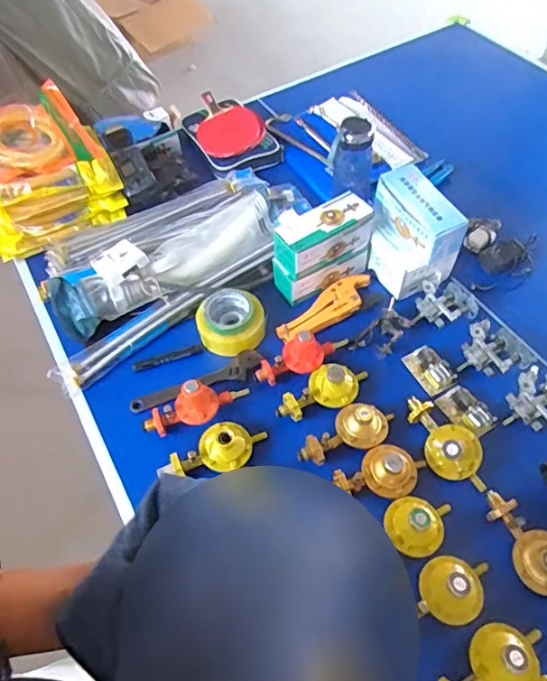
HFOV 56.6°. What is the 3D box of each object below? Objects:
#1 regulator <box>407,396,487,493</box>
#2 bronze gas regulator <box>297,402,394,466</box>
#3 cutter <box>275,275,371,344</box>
[{"bbox_3d":[0.276,0.152,0.803,0.076,0.047,0.164,-20,55,-12],"label":"regulator"},{"bbox_3d":[0.124,0.147,0.819,0.171,0.046,0.075,-30,58,-19],"label":"bronze gas regulator"},{"bbox_3d":[0.110,-0.063,0.991,0.226,0.029,0.068,-36,59,-21],"label":"cutter"}]

